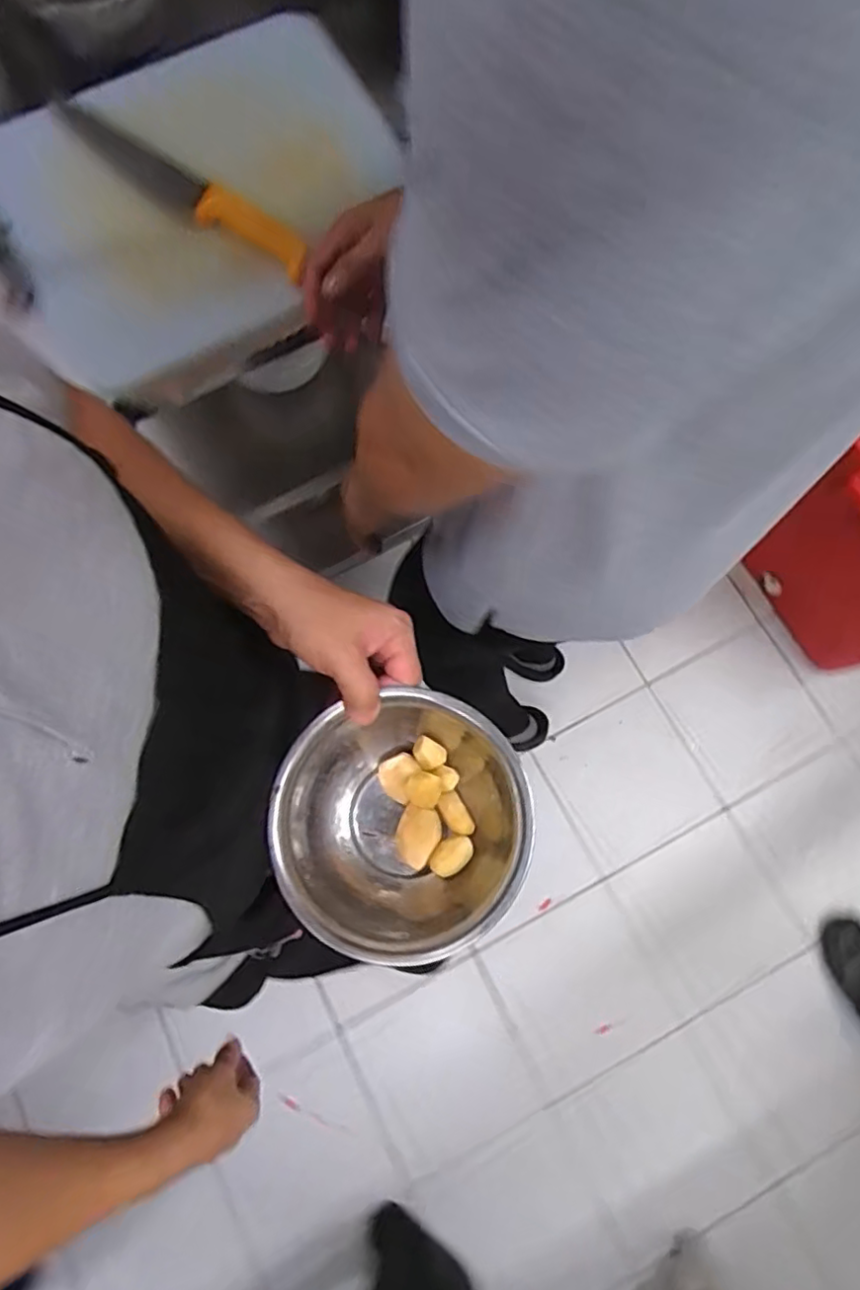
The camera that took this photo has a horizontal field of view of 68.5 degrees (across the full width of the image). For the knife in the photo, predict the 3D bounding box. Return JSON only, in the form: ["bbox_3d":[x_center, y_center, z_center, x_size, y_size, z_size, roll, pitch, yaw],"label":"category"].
[{"bbox_3d":[-0.245,-0.453,0.622,0.308,0.027,0.032,35,81,10],"label":"knife"}]

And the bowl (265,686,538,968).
[{"bbox_3d":[-0.018,0.125,0.446,0.168,0.070,0.164,0,76,0],"label":"bowl"}]

